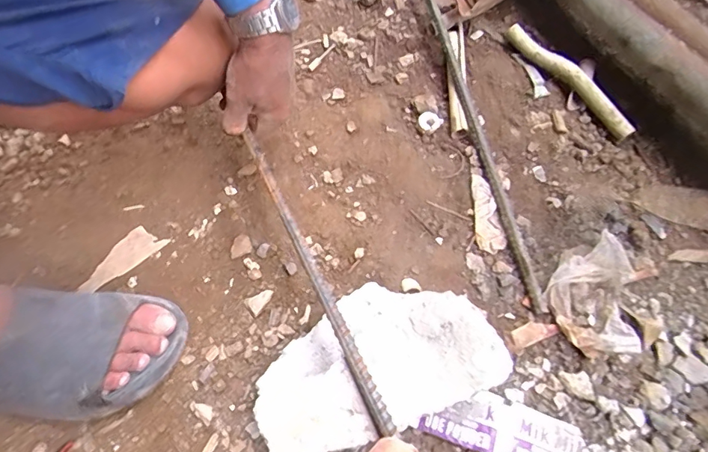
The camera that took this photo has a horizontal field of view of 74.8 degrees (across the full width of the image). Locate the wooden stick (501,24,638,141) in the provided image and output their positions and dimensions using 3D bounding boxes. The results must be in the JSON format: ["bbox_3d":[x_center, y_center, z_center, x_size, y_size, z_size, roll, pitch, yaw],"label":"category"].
[{"bbox_3d":[0.280,-0.199,0.622,0.028,0.033,0.230,-26,65,-13],"label":"wooden stick"}]

